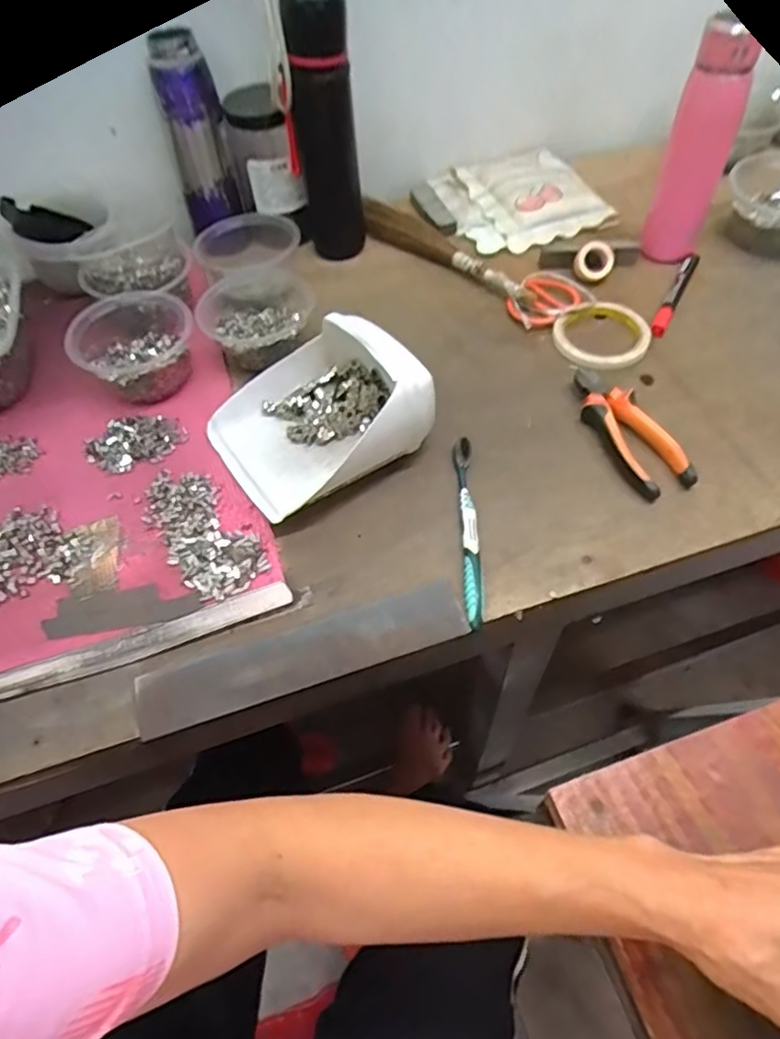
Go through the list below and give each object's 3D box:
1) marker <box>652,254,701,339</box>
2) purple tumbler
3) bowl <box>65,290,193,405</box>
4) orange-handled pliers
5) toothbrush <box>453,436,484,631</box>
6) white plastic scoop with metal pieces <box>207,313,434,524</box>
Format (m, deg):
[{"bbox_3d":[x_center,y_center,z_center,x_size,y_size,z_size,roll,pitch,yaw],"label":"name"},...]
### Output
[{"bbox_3d":[0.311,-0.247,0.678,0.015,0.010,0.151,24,60,18],"label":"marker"},{"bbox_3d":[-0.209,-0.413,0.672,0.063,0.189,0.075,-13,56,-5],"label":"purple tumbler"},{"bbox_3d":[-0.247,-0.171,0.609,0.101,0.059,0.103,-2,56,2],"label":"bowl"},{"bbox_3d":[0.214,-0.084,0.567,0.049,0.024,0.145,-21,57,-11],"label":"orange-handled pliers"},{"bbox_3d":[0.066,0.003,0.521,0.015,0.009,0.179,-1,56,3],"label":"toothbrush"},{"bbox_3d":[-0.066,-0.095,0.548,0.172,0.088,0.149,-30,59,-16],"label":"white plastic scoop with metal pieces"}]

